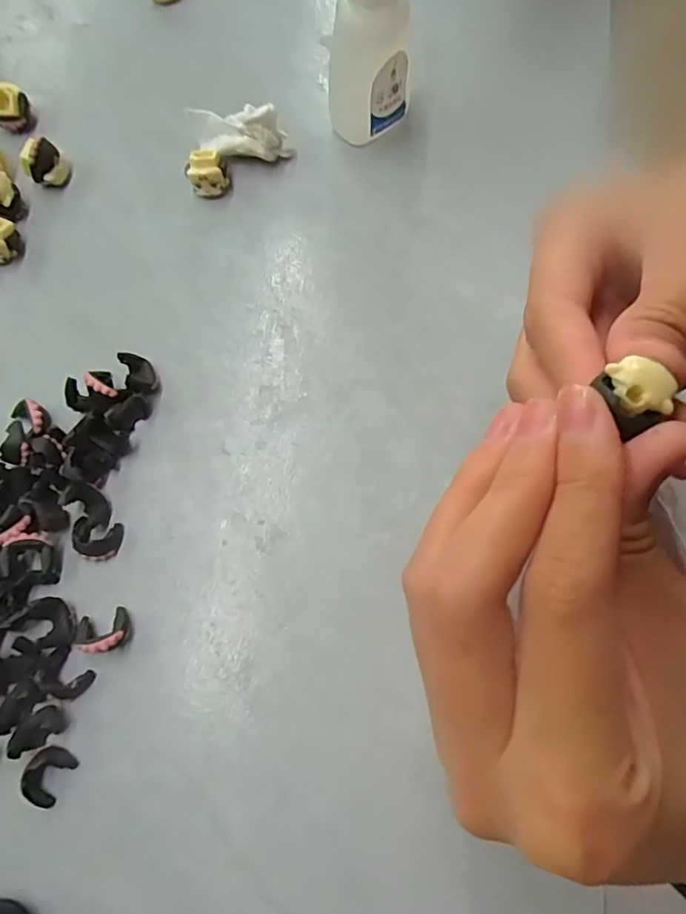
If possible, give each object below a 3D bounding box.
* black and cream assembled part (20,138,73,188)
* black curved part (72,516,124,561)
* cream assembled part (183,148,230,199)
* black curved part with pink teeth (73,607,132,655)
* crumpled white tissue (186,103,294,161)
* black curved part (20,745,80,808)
[{"bbox_3d":[-0.121,-0.118,0.233,0.016,0.015,0.013,-37,77,-10],"label":"black and cream assembled part"},{"bbox_3d":[-0.084,0.028,0.194,0.016,0.006,0.014,8,74,3],"label":"black curved part"},{"bbox_3d":[-0.055,-0.113,0.230,0.014,0.016,0.012,-22,75,-6],"label":"cream assembled part"},{"bbox_3d":[-0.078,0.056,0.183,0.017,0.010,0.013,-16,74,-4],"label":"black curved part with pink teeth"},{"bbox_3d":[-0.042,-0.130,0.231,0.039,0.020,0.015,6,74,3],"label":"crumpled white tissue"},{"bbox_3d":[-0.090,0.096,0.172,0.012,0.006,0.015,28,76,8],"label":"black curved part"}]

